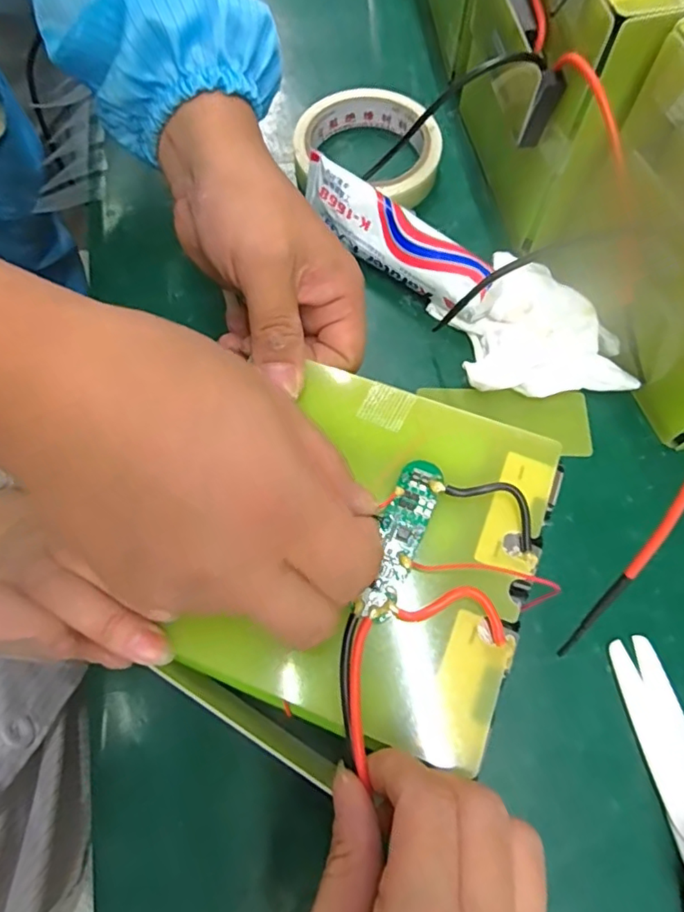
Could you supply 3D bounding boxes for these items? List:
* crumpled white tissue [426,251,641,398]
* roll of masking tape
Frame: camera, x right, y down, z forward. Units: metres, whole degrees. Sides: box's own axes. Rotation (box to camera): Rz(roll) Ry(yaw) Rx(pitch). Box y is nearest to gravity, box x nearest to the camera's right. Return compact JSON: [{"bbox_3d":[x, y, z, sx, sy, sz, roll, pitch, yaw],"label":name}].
[{"bbox_3d":[0.109,-0.073,0.322,0.087,0.028,0.091,-14,69,-3],"label":"crumpled white tissue"},{"bbox_3d":[0.019,-0.213,0.385,0.097,0.021,0.094,-1,69,2],"label":"roll of masking tape"}]

